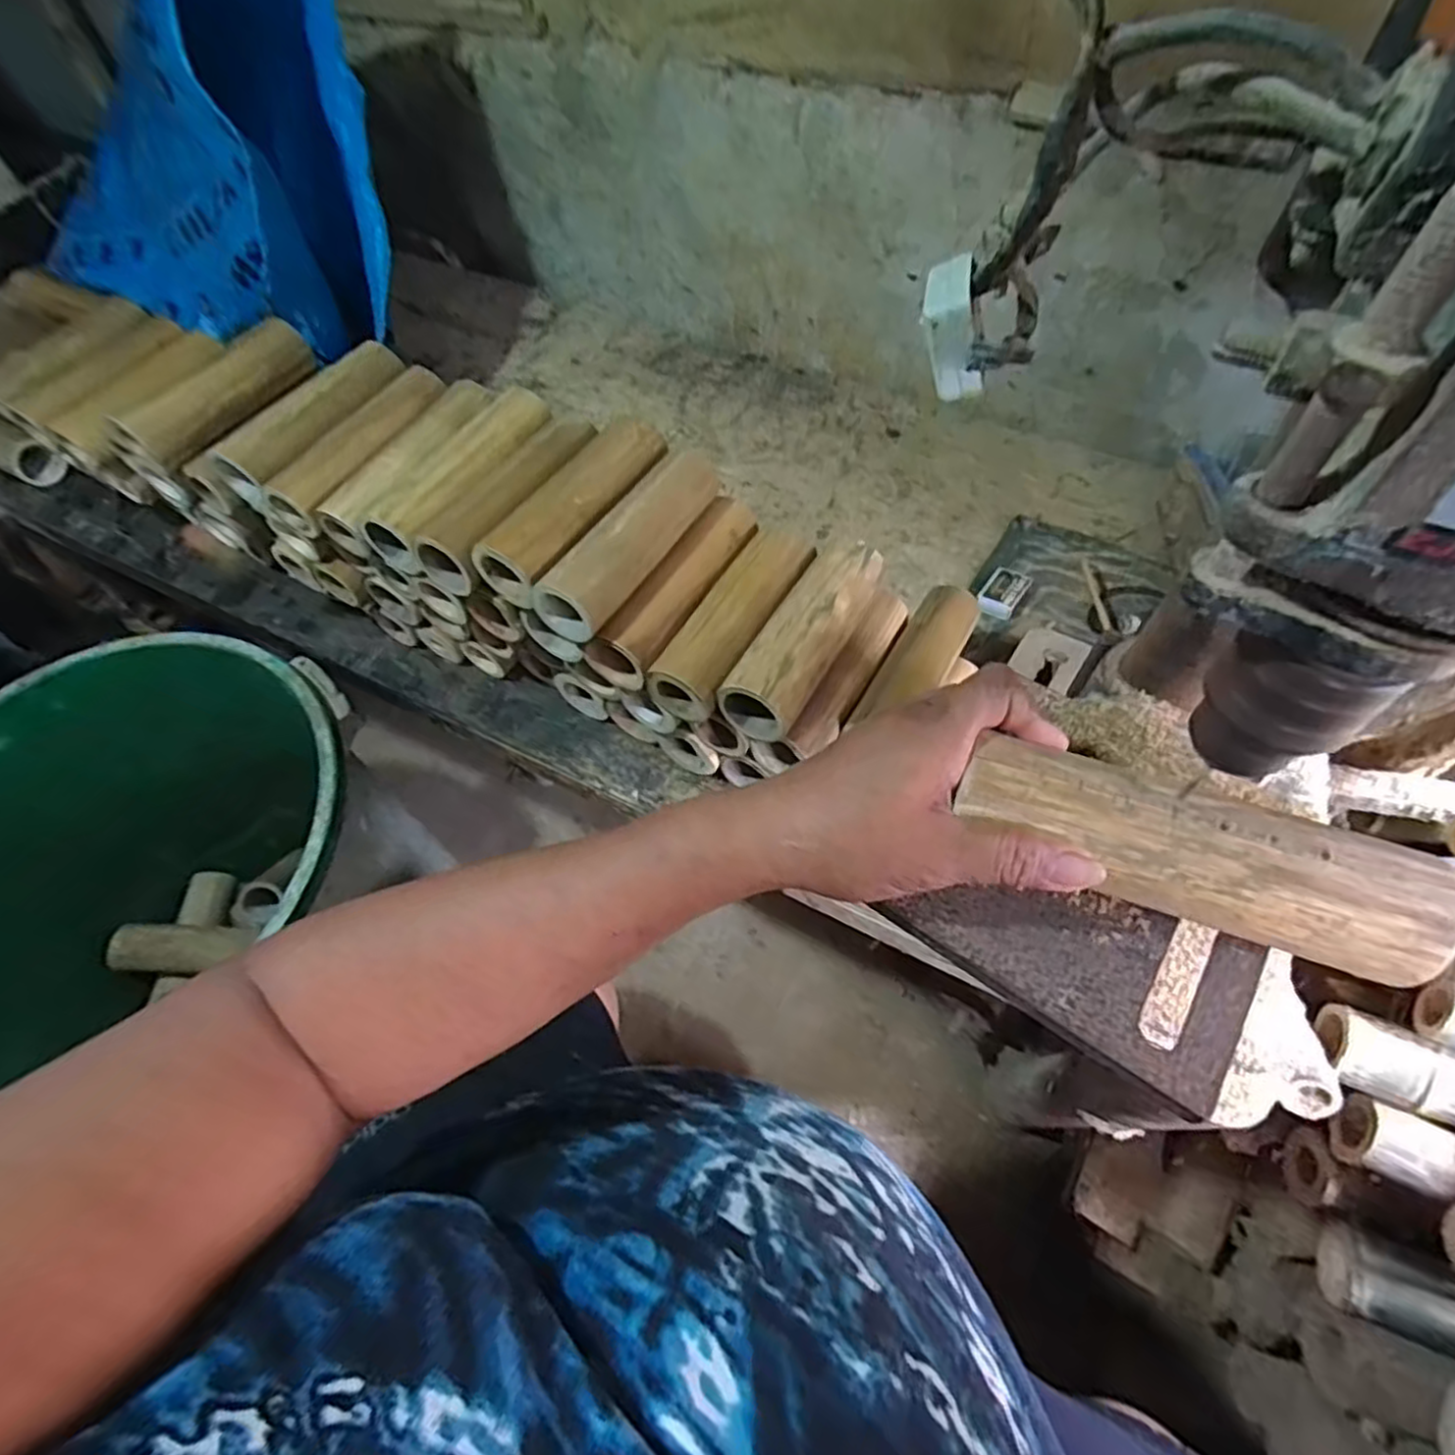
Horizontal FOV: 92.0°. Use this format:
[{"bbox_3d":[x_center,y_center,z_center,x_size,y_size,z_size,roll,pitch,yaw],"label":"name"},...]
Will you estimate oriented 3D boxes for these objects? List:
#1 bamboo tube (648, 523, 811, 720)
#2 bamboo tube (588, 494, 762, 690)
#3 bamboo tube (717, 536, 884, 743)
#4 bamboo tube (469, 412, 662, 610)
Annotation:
[{"bbox_3d":[0.007,-0.084,0.545,0.057,0.045,0.172,27,64,18],"label":"bamboo tube"},{"bbox_3d":[-0.036,-0.113,0.554,0.054,0.063,0.181,28,64,19],"label":"bamboo tube"},{"bbox_3d":[0.061,-0.073,0.530,0.063,0.051,0.178,25,63,17],"label":"bamboo tube"},{"bbox_3d":[-0.113,-0.172,0.537,0.058,0.049,0.178,27,63,18],"label":"bamboo tube"}]

